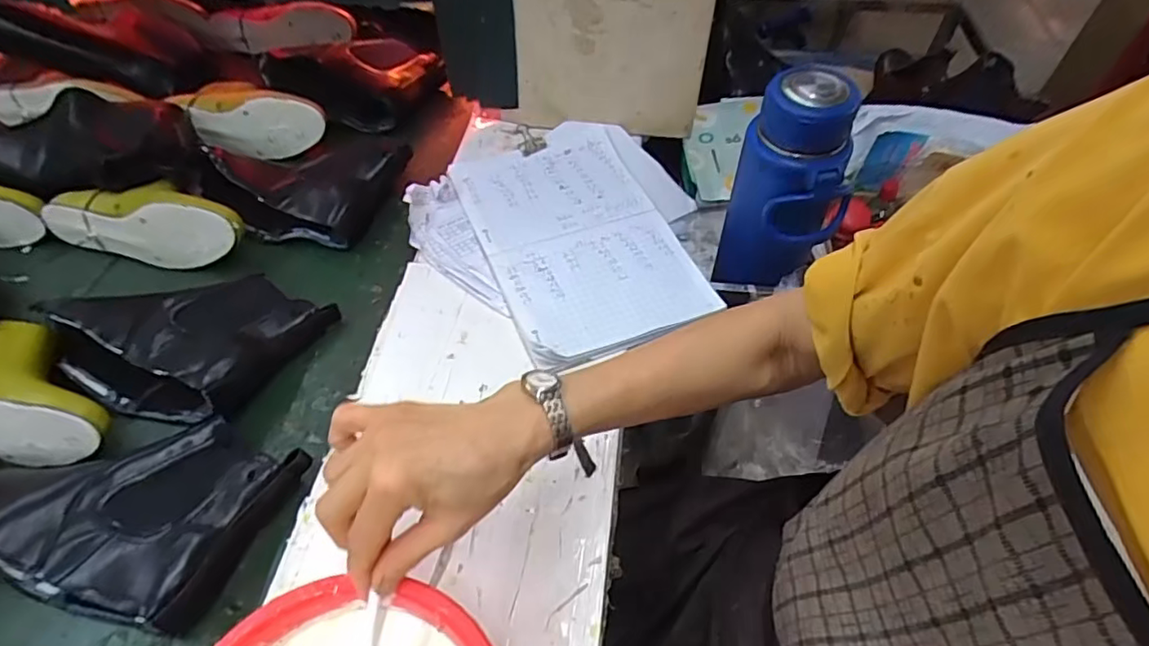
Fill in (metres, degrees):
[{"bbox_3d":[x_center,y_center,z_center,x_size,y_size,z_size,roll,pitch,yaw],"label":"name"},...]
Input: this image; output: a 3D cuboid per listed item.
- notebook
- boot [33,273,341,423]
[{"bbox_3d":[-0.001,-0.107,0.654,0.203,0.015,0.322,-18,56,-14],"label":"notebook"},{"bbox_3d":[-0.375,0.005,0.570,0.208,0.072,0.169,19,56,12],"label":"boot"}]

